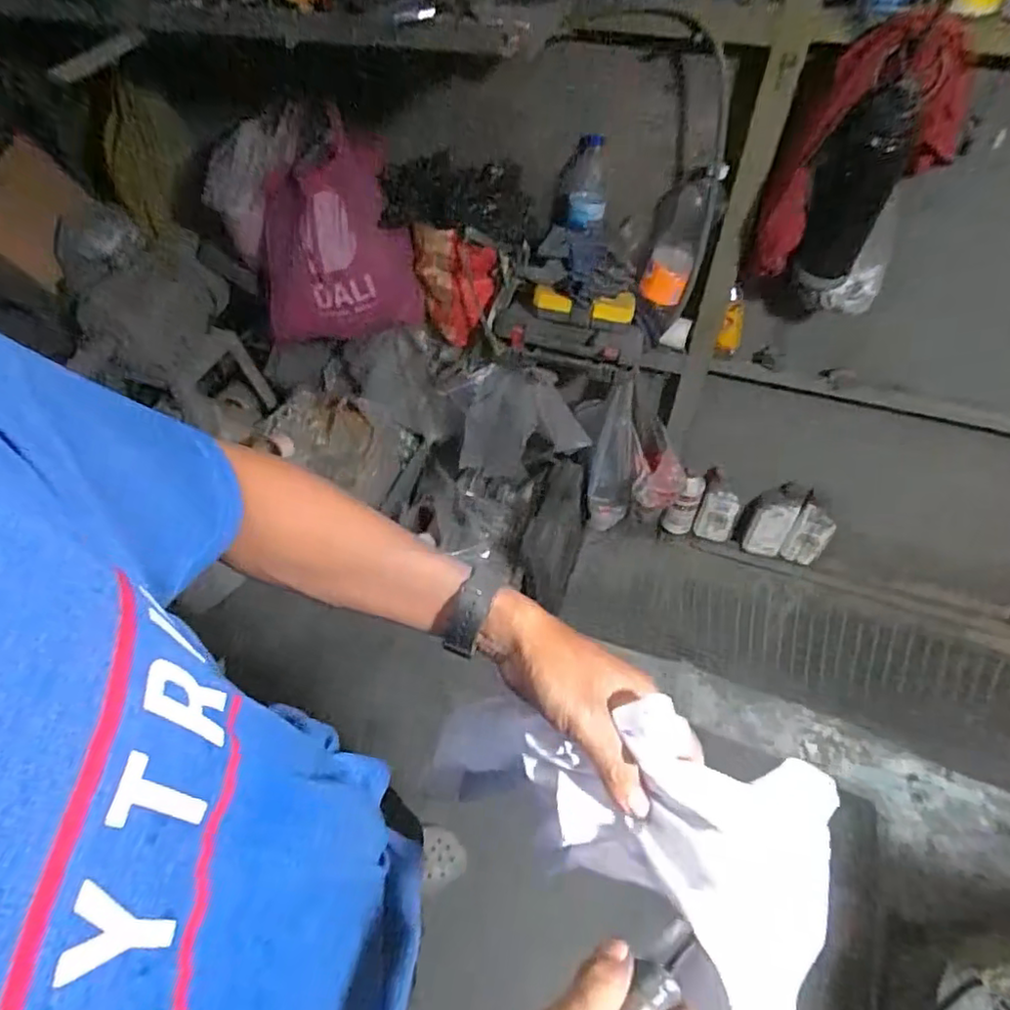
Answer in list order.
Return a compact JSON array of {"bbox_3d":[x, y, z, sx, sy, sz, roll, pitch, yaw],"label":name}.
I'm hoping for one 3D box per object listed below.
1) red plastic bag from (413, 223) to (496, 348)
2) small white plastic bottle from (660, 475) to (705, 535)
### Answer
[{"bbox_3d":[-0.097,-0.425,1.205,0.148,0.230,0.052,0,51,0],"label":"red plastic bag"},{"bbox_3d":[0.470,0.002,1.610,0.081,0.180,0.061,9,51,8],"label":"small white plastic bottle"}]

